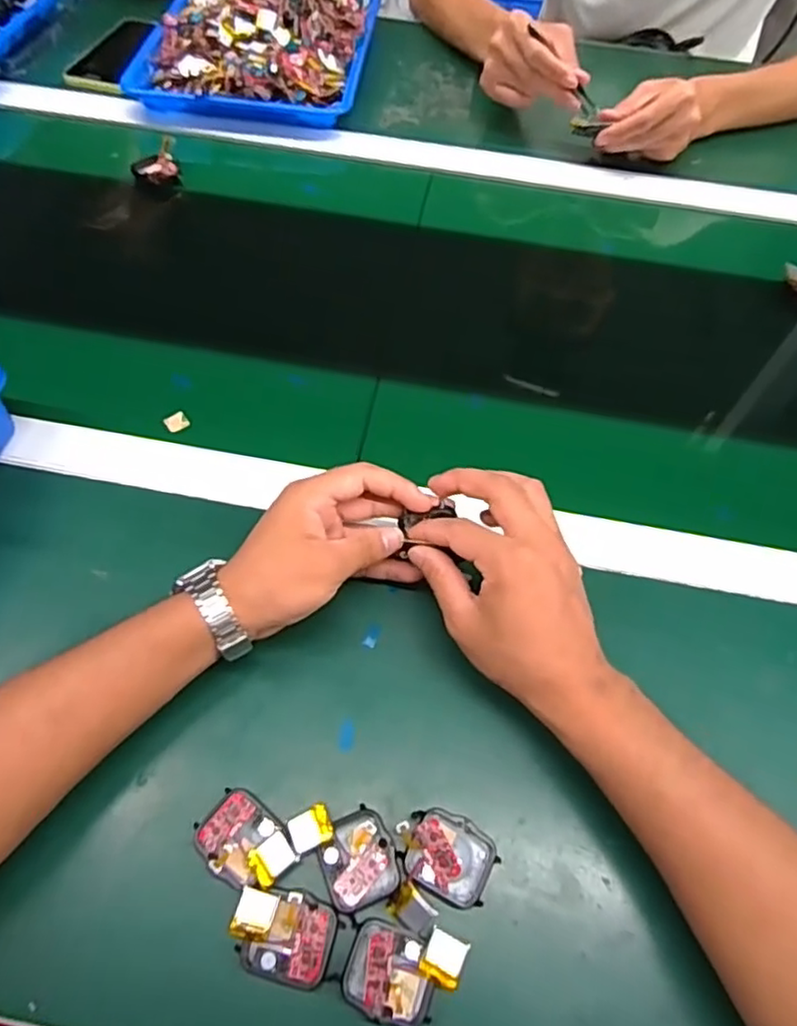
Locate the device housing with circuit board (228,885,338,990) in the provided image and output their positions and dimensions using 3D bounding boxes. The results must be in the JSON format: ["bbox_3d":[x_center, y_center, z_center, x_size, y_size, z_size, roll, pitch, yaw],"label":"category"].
[{"bbox_3d":[-0.057,0.209,0.316,0.050,0.008,0.036,12,60,4],"label":"device housing with circuit board"}]

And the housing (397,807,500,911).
[{"bbox_3d":[0.027,0.181,0.340,0.048,0.015,0.039,26,62,12],"label":"housing"}]

